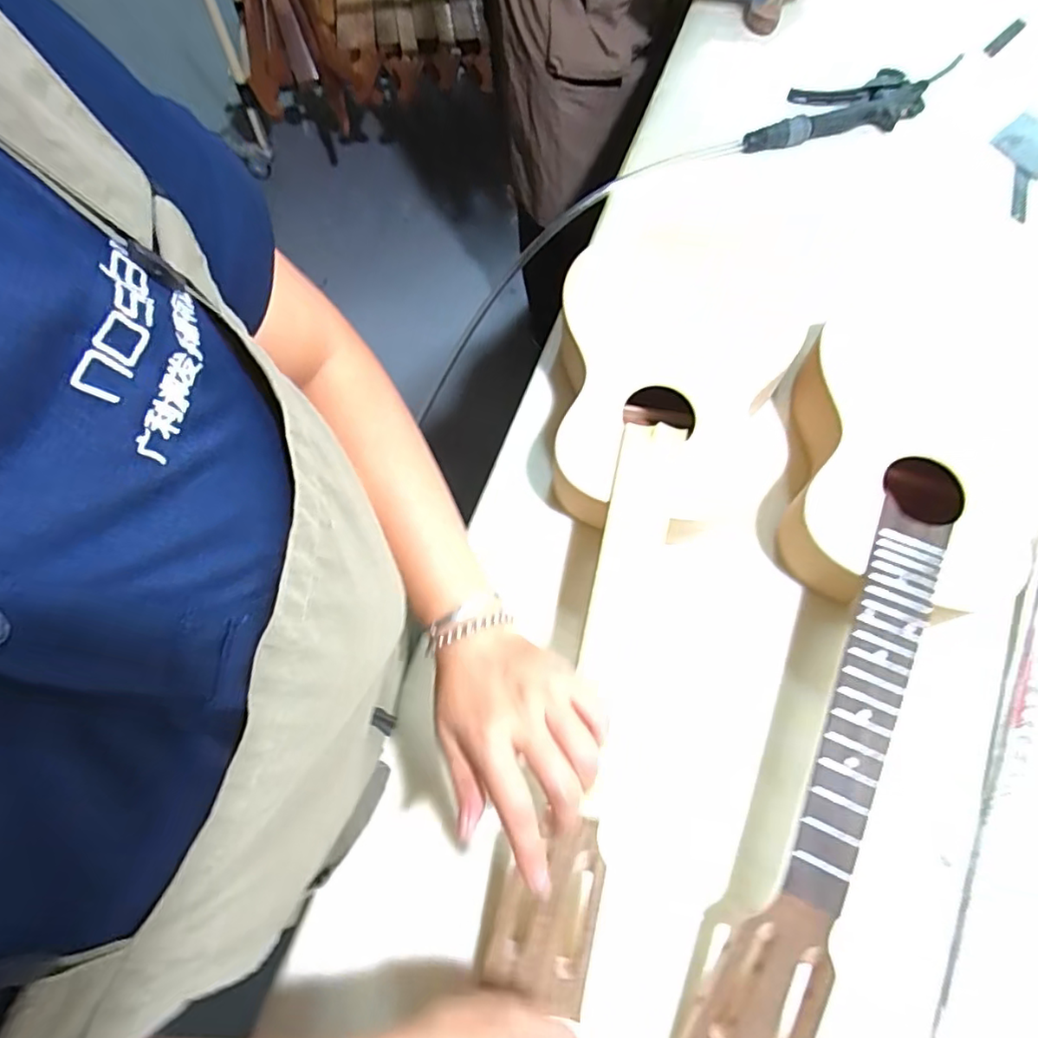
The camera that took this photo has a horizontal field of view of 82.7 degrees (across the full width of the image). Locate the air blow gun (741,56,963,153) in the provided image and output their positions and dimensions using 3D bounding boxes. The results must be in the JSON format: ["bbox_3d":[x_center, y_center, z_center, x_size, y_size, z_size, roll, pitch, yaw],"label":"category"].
[{"bbox_3d":[0.381,-0.470,0.673,0.284,0.033,0.088,-10,67,-2],"label":"air blow gun"}]

